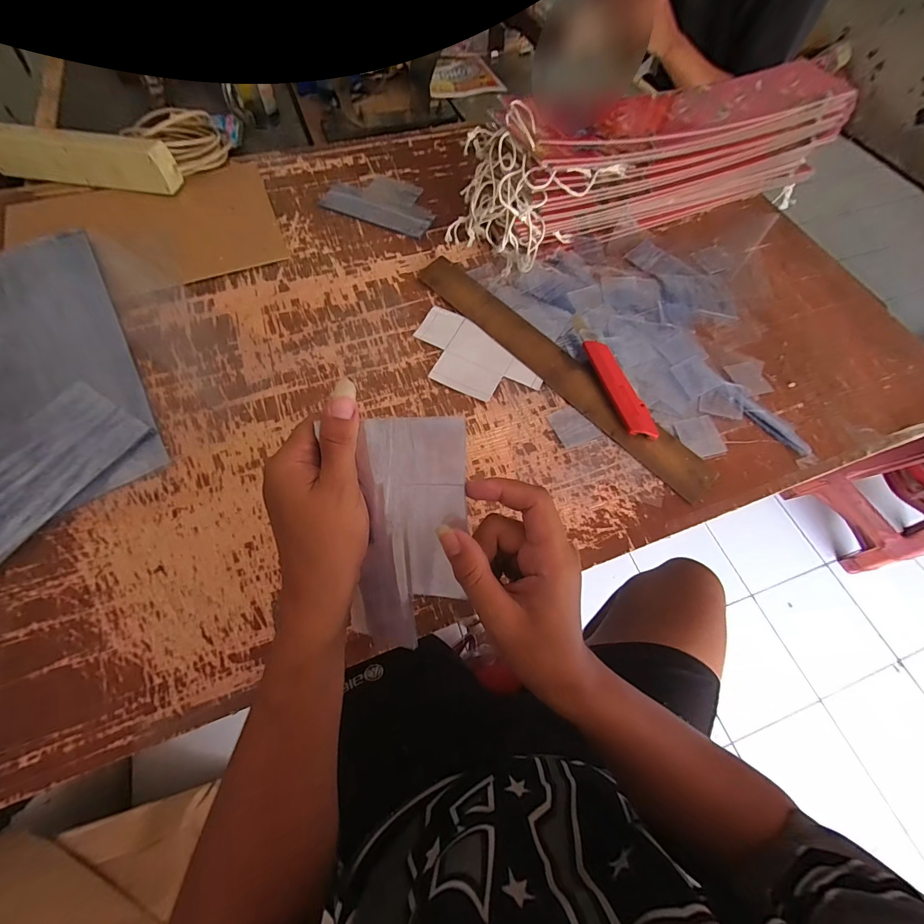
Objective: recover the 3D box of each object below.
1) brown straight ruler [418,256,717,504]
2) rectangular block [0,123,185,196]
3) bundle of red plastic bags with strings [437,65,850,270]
[{"bbox_3d":[0.112,-0.121,0.468,0.055,0.010,0.428,-42,75,-8],"label":"brown straight ruler"},{"bbox_3d":[-0.536,-0.421,0.550,0.257,0.075,0.035,4,65,0],"label":"rectangular block"},{"bbox_3d":[0.280,-0.455,0.562,0.632,0.126,0.195,-19,67,-10],"label":"bundle of red plastic bags with strings"}]

